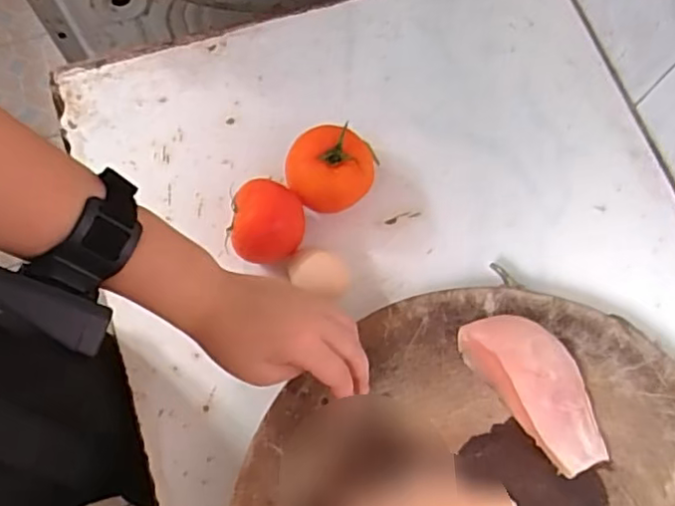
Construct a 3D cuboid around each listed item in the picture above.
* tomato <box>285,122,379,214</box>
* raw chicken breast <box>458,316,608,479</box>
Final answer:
[{"bbox_3d":[-0.005,-0.067,0.535,0.070,0.058,0.064,7,74,2],"label":"tomato"},{"bbox_3d":[0.151,0.097,0.462,0.059,0.035,0.128,-35,78,-12],"label":"raw chicken breast"}]

